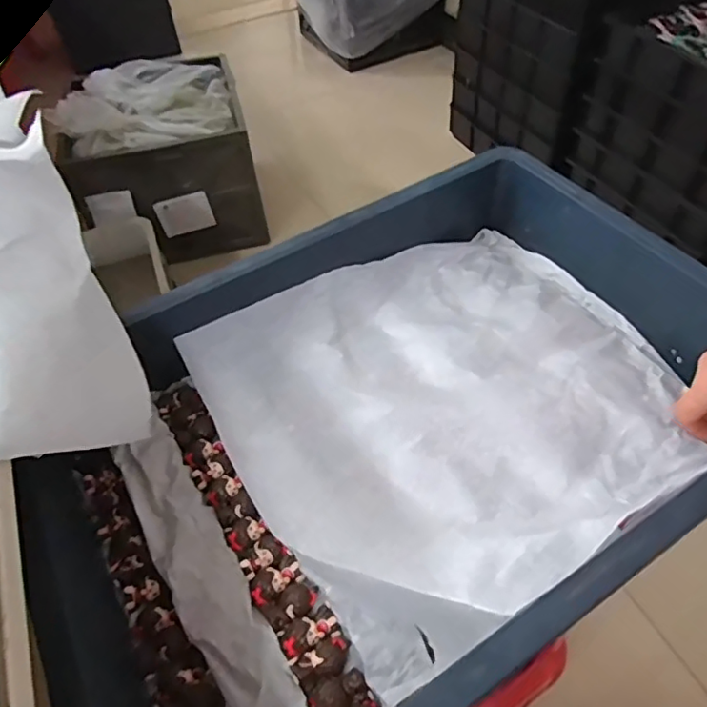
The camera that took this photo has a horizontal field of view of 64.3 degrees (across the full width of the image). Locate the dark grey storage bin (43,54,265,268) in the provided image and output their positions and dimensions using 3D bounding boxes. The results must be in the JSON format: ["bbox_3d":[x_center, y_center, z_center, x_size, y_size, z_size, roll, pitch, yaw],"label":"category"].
[{"bbox_3d":[-0.475,-0.509,1.441,0.418,0.313,0.459,-13,52,-7],"label":"dark grey storage bin"}]

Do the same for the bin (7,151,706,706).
[{"bbox_3d":[0.034,0.045,0.484,0.564,0.102,0.403,-28,55,-17],"label":"bin"}]

